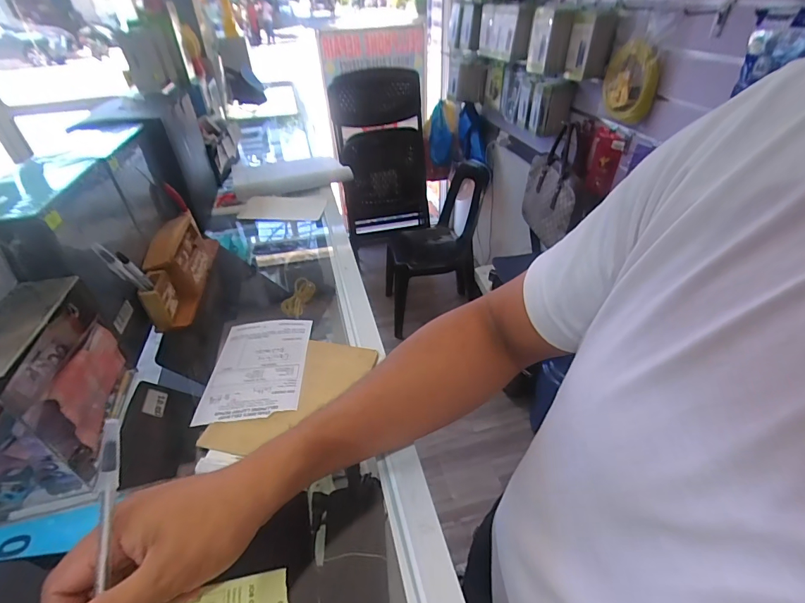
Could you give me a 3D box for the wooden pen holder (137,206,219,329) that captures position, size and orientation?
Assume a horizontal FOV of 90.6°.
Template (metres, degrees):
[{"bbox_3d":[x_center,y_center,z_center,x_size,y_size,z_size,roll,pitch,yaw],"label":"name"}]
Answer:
[{"bbox_3d":[-0.320,-0.060,0.579,0.058,0.082,0.231,-11,40,-11],"label":"wooden pen holder"}]

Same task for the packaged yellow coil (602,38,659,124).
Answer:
[{"bbox_3d":[0.622,-0.604,1.101,0.055,0.181,0.177,-6,38,-3],"label":"packaged yellow coil"}]

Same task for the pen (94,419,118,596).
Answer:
[{"bbox_3d":[-0.174,0.146,0.232,0.006,0.152,0.006,2,-2,7],"label":"pen"}]

